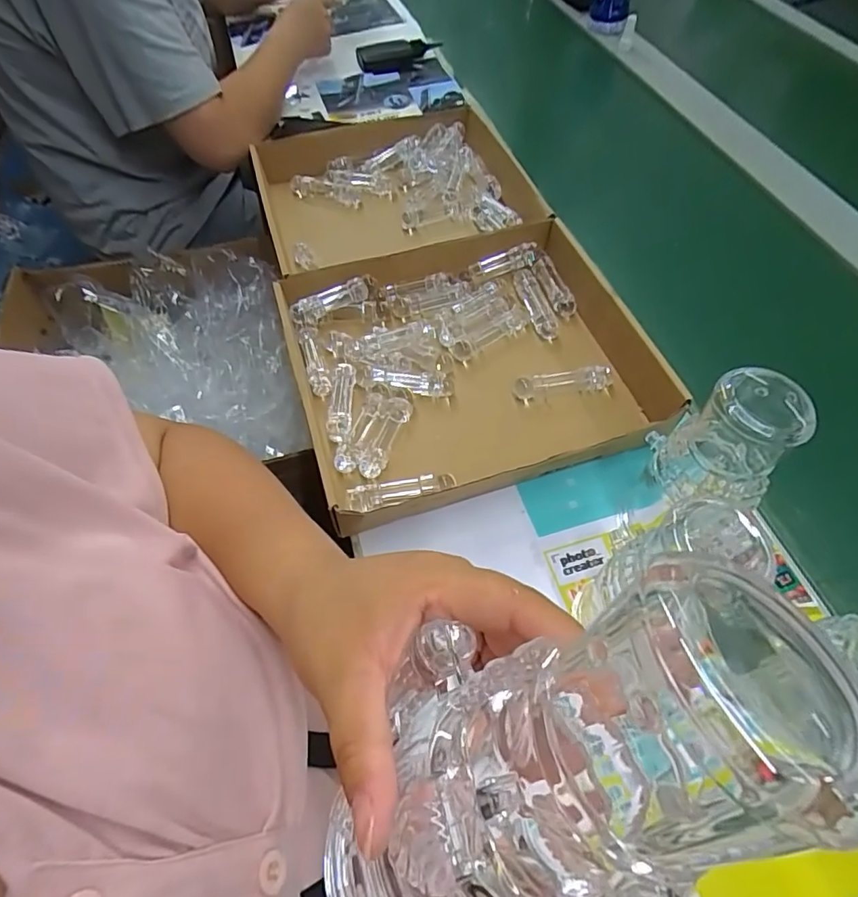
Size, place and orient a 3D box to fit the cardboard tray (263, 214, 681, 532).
[{"bbox_3d":[0.040,-0.084,0.522,0.332,0.070,0.267,-16,60,-9],"label":"cardboard tray"}]

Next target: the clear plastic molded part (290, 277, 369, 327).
[{"bbox_3d":[-0.102,-0.150,0.538,0.084,0.025,0.014,-25,61,-14],"label":"clear plastic molded part"}]

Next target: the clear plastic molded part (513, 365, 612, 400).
[{"bbox_3d":[0.128,-0.063,0.505,0.091,0.023,0.018,-6,59,-3],"label":"clear plastic molded part"}]

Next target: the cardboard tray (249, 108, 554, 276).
[{"bbox_3d":[-0.043,-0.301,0.668,0.321,0.094,0.285,-14,59,-8],"label":"cardboard tray"}]

